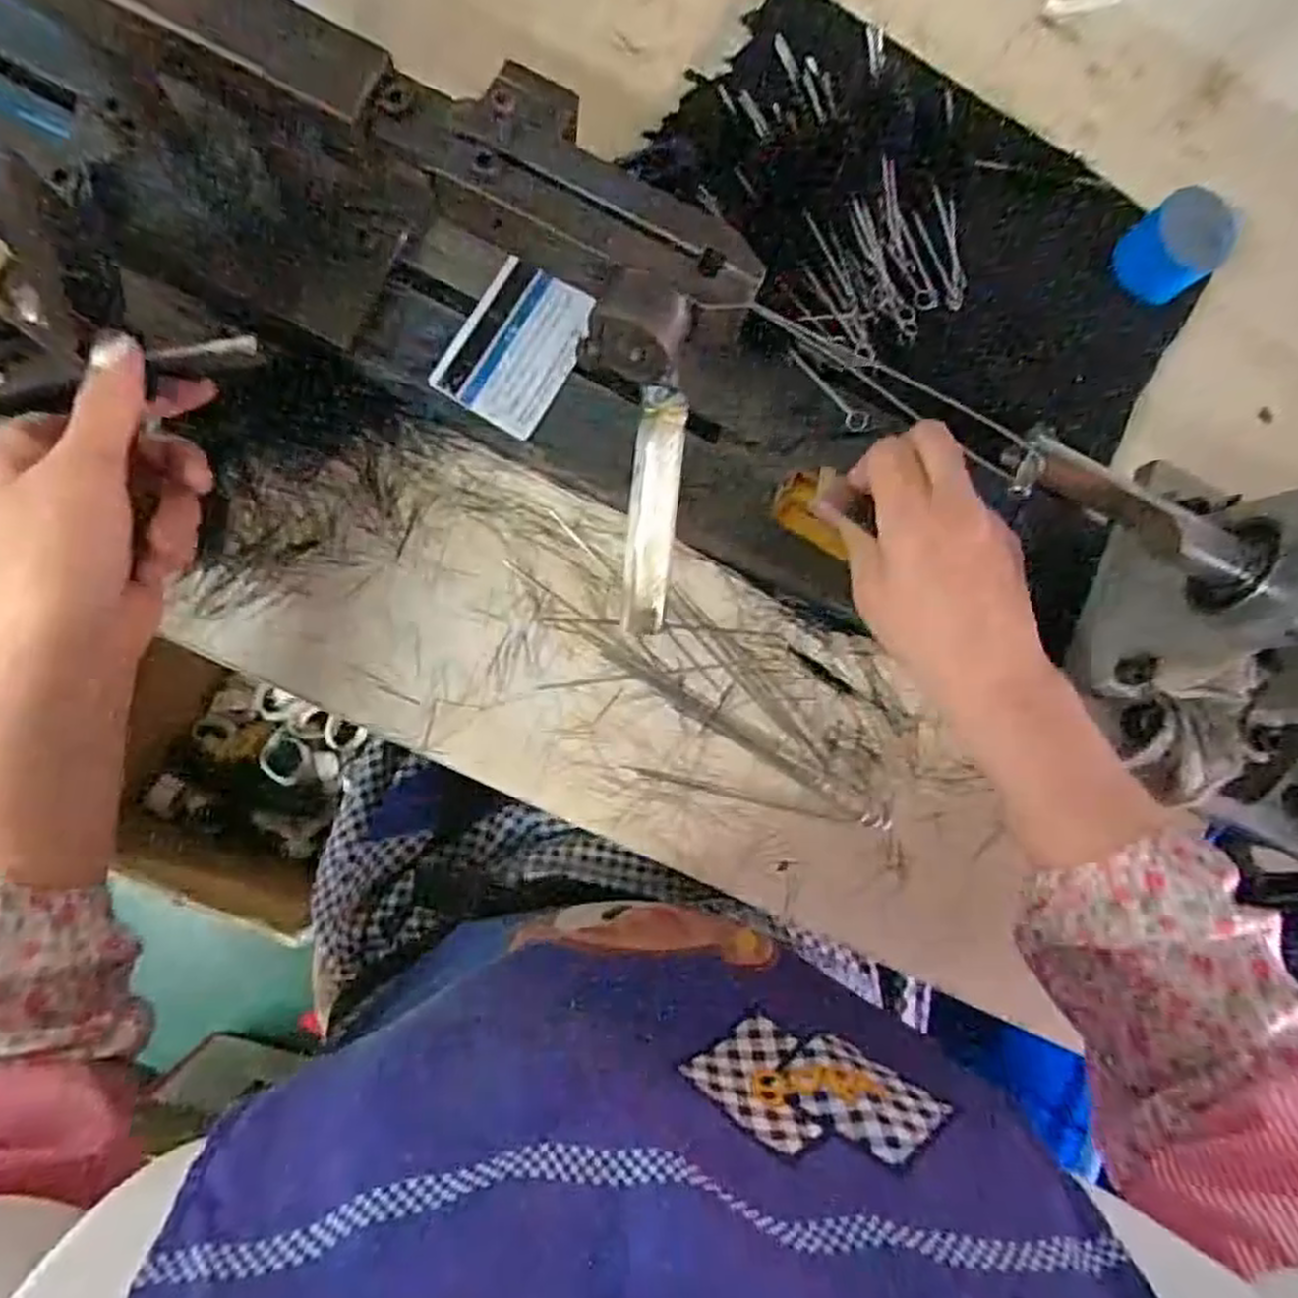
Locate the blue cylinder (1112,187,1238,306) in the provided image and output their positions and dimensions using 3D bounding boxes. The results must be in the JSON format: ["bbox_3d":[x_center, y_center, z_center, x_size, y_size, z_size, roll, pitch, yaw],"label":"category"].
[{"bbox_3d":[0.301,-0.229,0.445,0.042,0.037,0.049,-38,90,-9],"label":"blue cylinder"}]

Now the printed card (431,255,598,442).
[{"bbox_3d":[-0.063,-0.148,0.380,0.054,0.004,0.078,30,82,-4],"label":"printed card"}]

